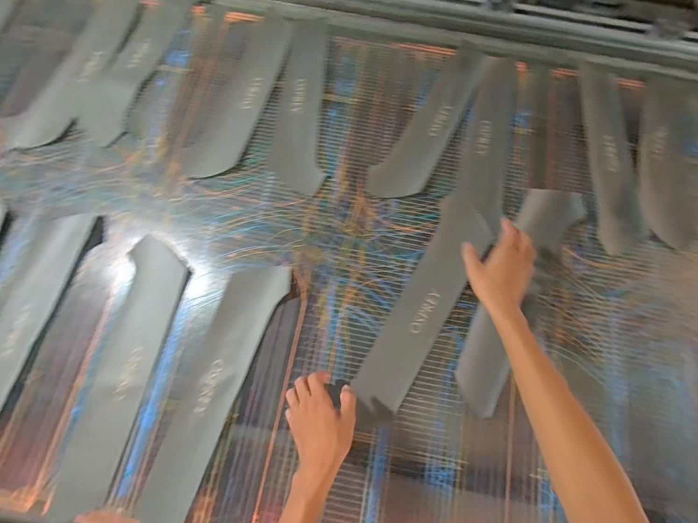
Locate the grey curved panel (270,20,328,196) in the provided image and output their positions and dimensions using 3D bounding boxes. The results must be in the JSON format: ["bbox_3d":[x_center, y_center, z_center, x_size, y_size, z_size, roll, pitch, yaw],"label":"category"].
[{"bbox_3d":[-0.106,-0.356,0.726,0.110,0.015,0.443,-1,72,0],"label":"grey curved panel"}]

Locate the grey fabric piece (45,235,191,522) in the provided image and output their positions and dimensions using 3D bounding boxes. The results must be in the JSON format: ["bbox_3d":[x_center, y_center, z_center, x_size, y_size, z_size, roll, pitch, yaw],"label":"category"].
[{"bbox_3d":[-0.383,0.180,0.559,0.109,0.008,0.443,8,73,3],"label":"grey fabric piece"}]

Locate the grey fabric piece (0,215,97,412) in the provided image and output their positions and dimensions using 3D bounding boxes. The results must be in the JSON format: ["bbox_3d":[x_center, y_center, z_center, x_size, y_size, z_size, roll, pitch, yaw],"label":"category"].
[{"bbox_3d":[-0.589,0.119,0.574,0.102,0.011,0.442,13,73,4],"label":"grey fabric piece"}]

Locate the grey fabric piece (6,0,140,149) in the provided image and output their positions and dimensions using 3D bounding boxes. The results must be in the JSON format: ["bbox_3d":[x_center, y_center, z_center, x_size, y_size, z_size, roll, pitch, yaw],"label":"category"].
[{"bbox_3d":[-0.603,-0.465,0.754,0.123,0.007,0.489,14,73,5],"label":"grey fabric piece"}]

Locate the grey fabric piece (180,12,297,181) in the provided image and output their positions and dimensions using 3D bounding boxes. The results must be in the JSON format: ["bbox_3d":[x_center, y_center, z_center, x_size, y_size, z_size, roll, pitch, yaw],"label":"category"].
[{"bbox_3d":[-0.229,-0.371,0.718,0.115,0.011,0.434,17,73,6],"label":"grey fabric piece"}]

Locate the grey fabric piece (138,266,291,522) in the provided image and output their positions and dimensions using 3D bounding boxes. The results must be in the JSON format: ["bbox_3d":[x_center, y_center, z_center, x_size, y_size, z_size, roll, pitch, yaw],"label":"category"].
[{"bbox_3d":[-0.225,0.212,0.555,0.104,0.008,0.445,17,73,6],"label":"grey fabric piece"}]

